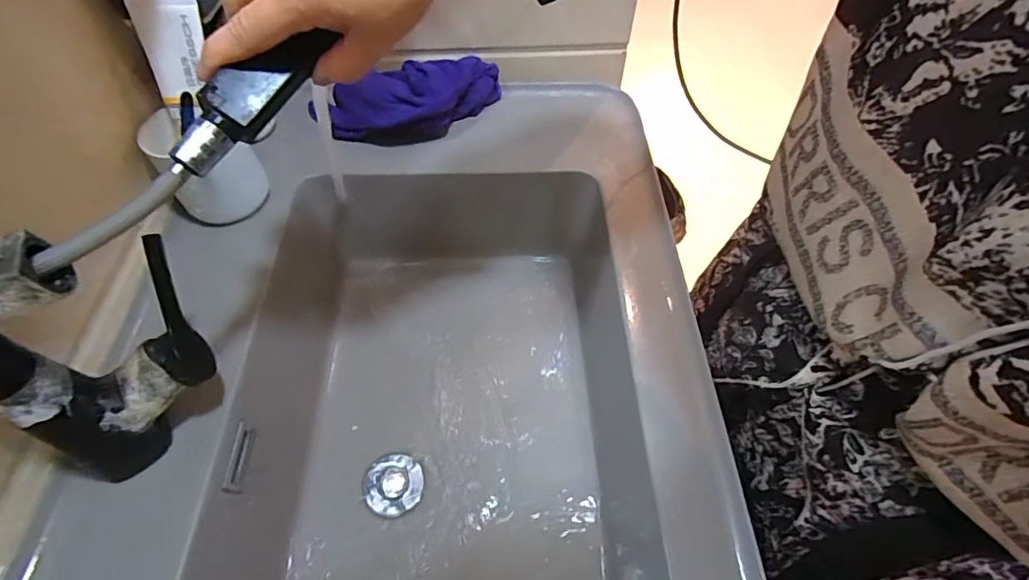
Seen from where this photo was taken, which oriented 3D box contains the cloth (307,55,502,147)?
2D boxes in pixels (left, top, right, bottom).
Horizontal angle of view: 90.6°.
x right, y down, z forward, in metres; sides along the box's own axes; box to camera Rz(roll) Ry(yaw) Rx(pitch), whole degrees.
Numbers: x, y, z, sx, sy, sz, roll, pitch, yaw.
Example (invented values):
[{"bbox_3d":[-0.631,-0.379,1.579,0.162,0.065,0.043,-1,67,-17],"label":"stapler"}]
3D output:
[{"bbox_3d":[-0.116,-0.225,0.596,0.214,0.062,0.091,-24,59,-16],"label":"cloth"}]

